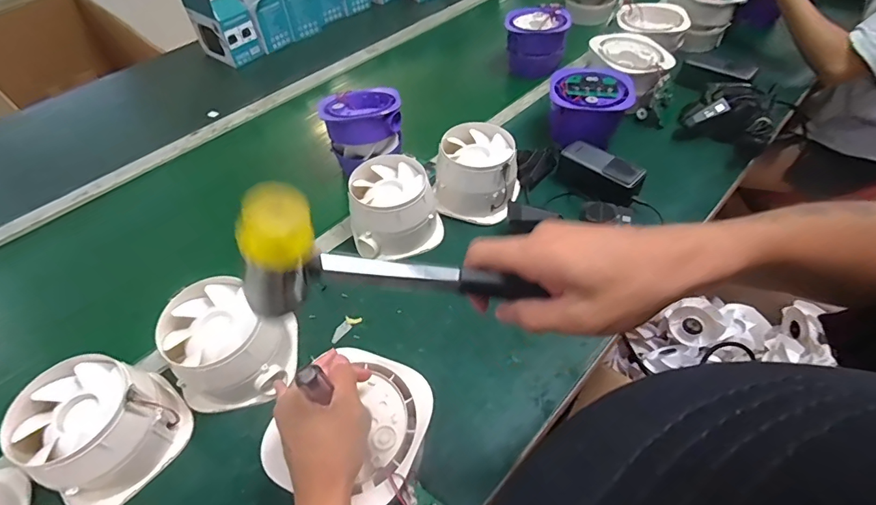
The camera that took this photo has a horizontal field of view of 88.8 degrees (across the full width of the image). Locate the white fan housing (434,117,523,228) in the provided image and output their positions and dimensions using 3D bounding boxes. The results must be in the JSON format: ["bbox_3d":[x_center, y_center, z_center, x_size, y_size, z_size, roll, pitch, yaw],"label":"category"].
[{"bbox_3d":[0.066,-0.128,0.727,0.133,0.097,0.129,13,52,14],"label":"white fan housing"}]

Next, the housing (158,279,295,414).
[{"bbox_3d":[-0.253,0.106,0.544,0.135,0.095,0.131,-7,51,-4],"label":"housing"}]

